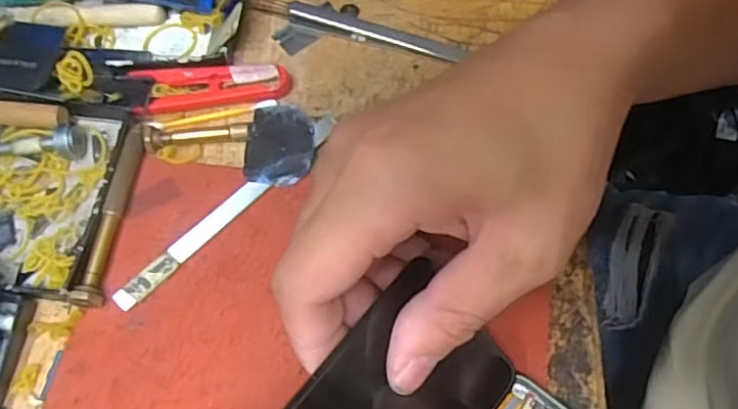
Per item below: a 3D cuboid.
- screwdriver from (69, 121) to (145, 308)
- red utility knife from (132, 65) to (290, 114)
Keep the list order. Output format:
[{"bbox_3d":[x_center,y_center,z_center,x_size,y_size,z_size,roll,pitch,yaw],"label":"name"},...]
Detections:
[{"bbox_3d":[-0.116,0.003,0.285,0.010,0.010,0.089,5,64,2],"label":"screwdriver"},{"bbox_3d":[-0.079,-0.059,0.316,0.077,0.009,0.022,-4,64,-2],"label":"red utility knife"}]

